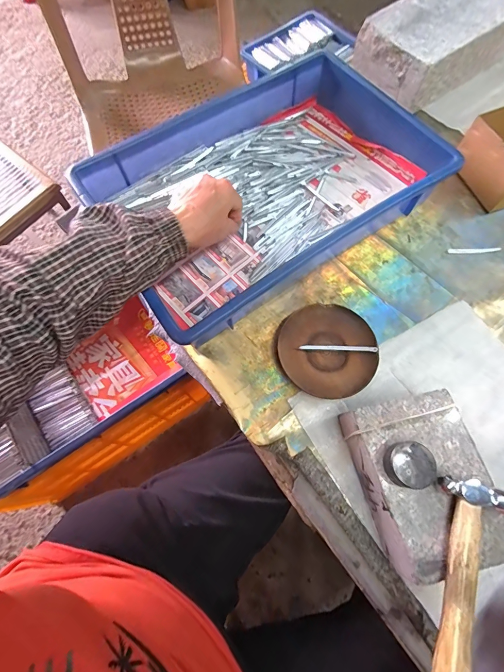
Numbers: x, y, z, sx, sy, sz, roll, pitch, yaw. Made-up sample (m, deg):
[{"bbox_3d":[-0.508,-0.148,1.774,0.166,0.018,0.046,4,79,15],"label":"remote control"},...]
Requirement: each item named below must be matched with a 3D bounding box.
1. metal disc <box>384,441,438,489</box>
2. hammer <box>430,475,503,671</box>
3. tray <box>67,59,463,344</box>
[{"bbox_3d":[0.138,0.113,0.290,0.035,0.027,0.036,-17,72,-6],"label":"metal disc"},{"bbox_3d":[0.176,0.195,0.258,0.059,0.017,0.149,14,71,5],"label":"hammer"},{"bbox_3d":[0.021,-0.202,0.442,0.419,0.078,0.276,-34,75,-11],"label":"tray"}]

